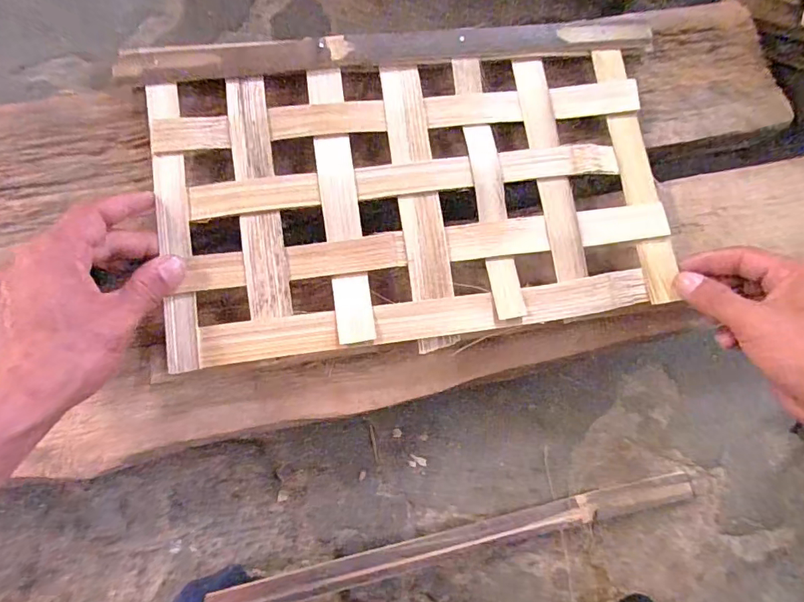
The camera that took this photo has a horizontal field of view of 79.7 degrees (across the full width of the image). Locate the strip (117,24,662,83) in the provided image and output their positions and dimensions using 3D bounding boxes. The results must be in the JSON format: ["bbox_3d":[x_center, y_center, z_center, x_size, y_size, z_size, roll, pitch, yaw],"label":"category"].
[{"bbox_3d":[0.000,-0.180,0.344,0.379,0.007,0.023,-7,87,-7],"label":"strip"}]

